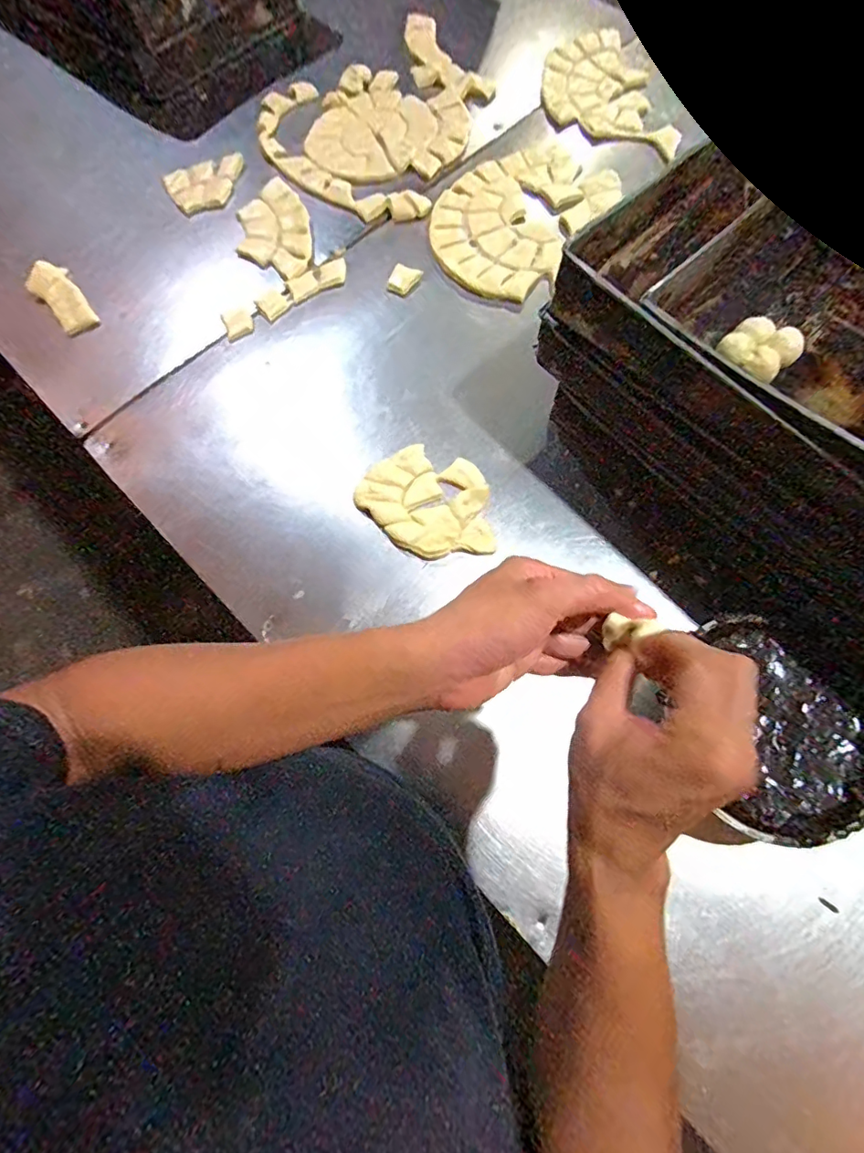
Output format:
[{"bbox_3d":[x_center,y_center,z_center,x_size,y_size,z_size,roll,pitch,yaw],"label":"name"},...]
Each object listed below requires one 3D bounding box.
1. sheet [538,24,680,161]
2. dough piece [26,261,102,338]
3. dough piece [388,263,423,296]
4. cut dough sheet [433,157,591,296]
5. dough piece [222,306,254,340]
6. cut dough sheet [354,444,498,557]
[{"bbox_3d":[0.283,-0.818,0.866,0.181,0.014,0.343,-11,71,-3],"label":"sheet"},{"bbox_3d":[-0.538,-0.404,0.735,0.059,0.038,0.128,-34,74,-10],"label":"dough piece"},{"bbox_3d":[-0.040,-0.424,0.733,0.040,0.013,0.041,23,73,8],"label":"dough piece"},{"bbox_3d":[0.083,-0.515,0.763,0.171,0.008,0.264,-22,72,-6],"label":"cut dough sheet"},{"bbox_3d":[-0.275,-0.361,0.725,0.037,0.009,0.047,-20,72,-6],"label":"dough piece"},{"bbox_3d":[0.002,-0.087,0.618,0.134,0.020,0.168,-41,75,-12],"label":"cut dough sheet"}]

